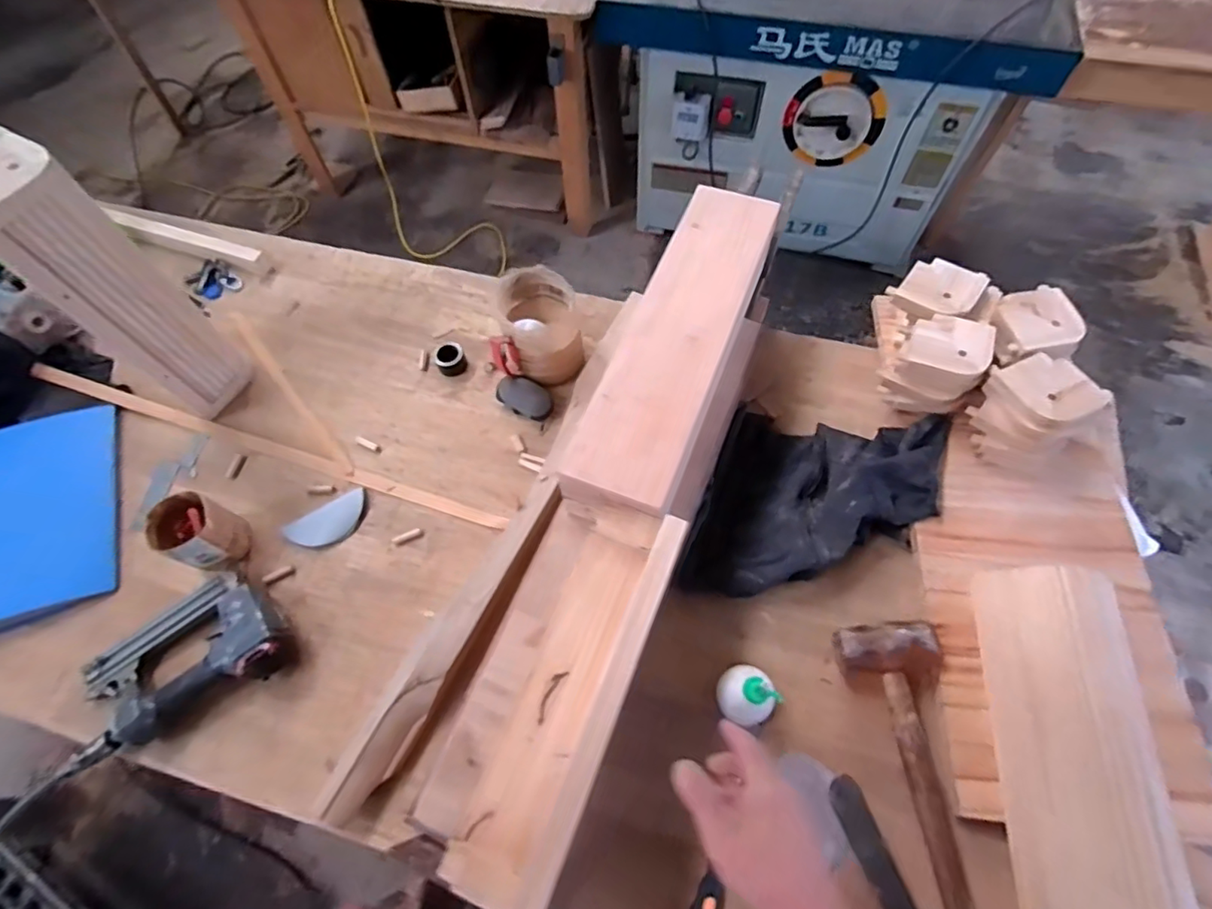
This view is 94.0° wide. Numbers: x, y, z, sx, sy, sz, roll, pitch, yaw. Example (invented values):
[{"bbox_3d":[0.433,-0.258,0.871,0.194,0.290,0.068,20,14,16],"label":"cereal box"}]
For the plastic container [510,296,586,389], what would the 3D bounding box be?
[{"bbox_3d":[-0.093,-0.186,0.853,0.103,0.106,0.126,-12,64,-5],"label":"plastic container"}]

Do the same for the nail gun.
[{"bbox_3d":[-0.518,0.247,0.692,0.243,0.067,0.153,-29,67,-13],"label":"nail gun"}]

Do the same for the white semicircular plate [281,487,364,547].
[{"bbox_3d":[-0.384,0.096,0.784,0.110,0.013,0.052,-29,67,-13],"label":"white semicircular plate"}]

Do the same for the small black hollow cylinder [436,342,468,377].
[{"bbox_3d":[-0.244,-0.154,0.890,0.043,0.024,0.052,-5,63,-2],"label":"small black hollow cylinder"}]

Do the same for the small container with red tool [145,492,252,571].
[{"bbox_3d":[-0.526,0.098,0.726,0.082,0.107,0.080,25,66,13],"label":"small container with red tool"}]

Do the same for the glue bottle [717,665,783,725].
[{"bbox_3d":[0.160,0.271,0.637,0.059,0.081,0.064,0,63,1],"label":"glue bottle"}]

